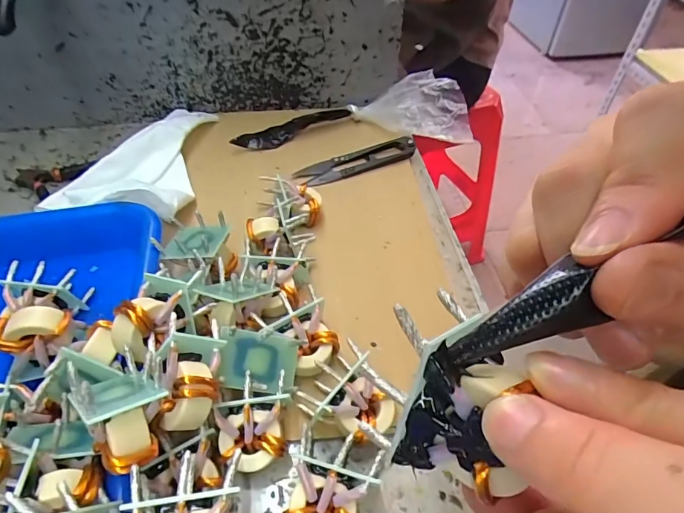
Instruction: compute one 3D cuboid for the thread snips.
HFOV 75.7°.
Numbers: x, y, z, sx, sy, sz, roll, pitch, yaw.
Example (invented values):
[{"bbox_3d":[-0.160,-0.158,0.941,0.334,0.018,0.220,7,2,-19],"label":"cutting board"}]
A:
[{"bbox_3d":[0.012,-0.076,0.354,0.099,0.006,0.022,-21,65,-13],"label":"thread snips"}]

